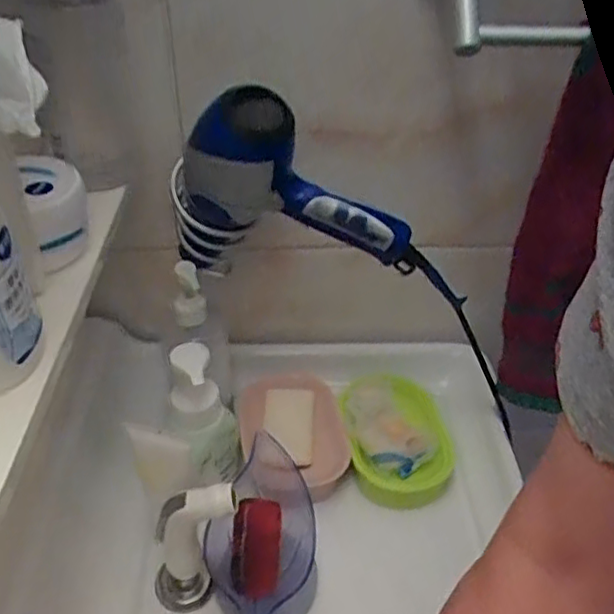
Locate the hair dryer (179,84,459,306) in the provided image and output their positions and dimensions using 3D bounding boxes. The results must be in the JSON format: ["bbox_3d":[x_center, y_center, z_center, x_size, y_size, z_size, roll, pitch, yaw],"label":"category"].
[{"bbox_3d":[0.007,-0.100,0.572,0.259,0.178,0.085,0,37,-1],"label":"hair dryer"}]

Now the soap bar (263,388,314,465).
[{"bbox_3d":[-0.020,0.128,0.711,0.053,0.018,0.101,1,37,1],"label":"soap bar"}]

